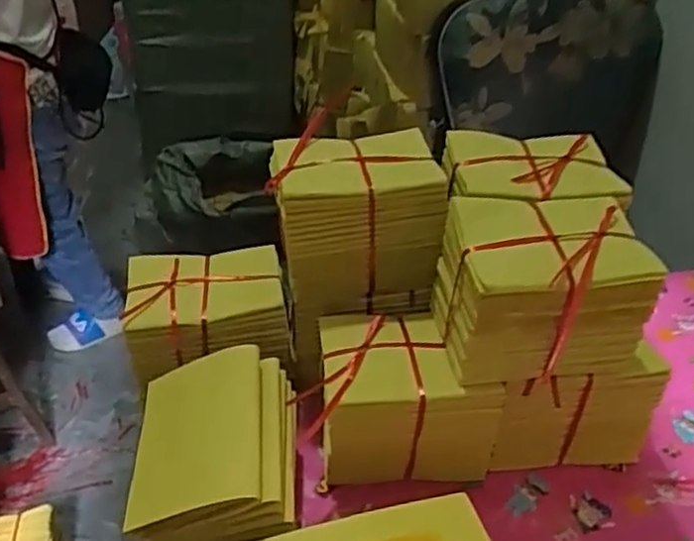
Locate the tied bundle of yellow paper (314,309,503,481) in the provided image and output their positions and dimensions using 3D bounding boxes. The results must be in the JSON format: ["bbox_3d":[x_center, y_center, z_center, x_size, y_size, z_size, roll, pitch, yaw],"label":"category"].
[{"bbox_3d":[0.053,0.127,0.682,0.155,0.130,0.124,-5,37,-9],"label":"tied bundle of yellow paper"}]

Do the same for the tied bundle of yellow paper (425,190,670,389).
[{"bbox_3d":[0.174,0.019,0.621,0.164,0.131,0.123,-1,36,-4],"label":"tied bundle of yellow paper"}]

